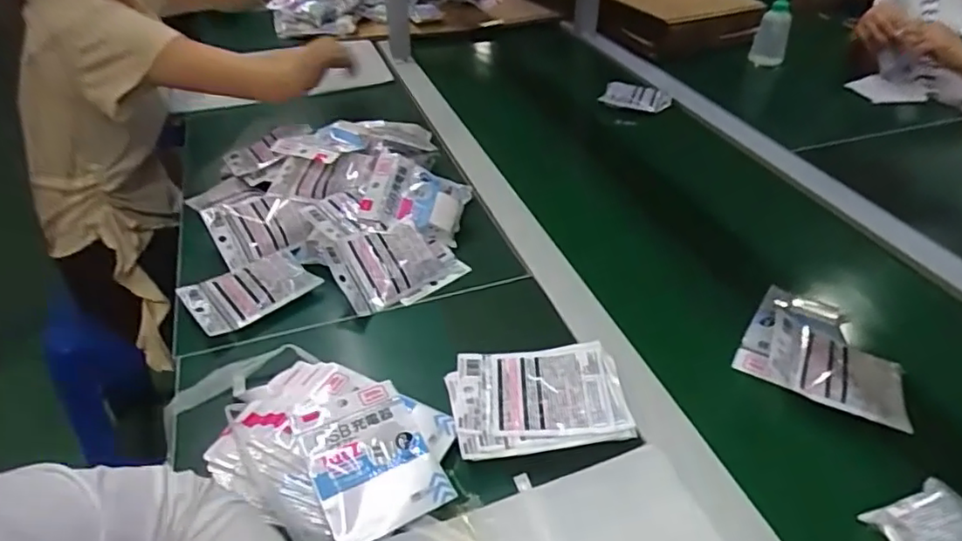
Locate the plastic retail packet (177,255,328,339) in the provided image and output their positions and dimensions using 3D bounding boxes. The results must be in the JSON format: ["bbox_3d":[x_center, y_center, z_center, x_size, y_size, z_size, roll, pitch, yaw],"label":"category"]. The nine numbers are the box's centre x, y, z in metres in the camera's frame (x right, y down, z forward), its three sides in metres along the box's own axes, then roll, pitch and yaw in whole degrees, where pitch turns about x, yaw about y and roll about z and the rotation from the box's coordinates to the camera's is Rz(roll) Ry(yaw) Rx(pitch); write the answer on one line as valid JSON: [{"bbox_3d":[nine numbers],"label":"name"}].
[{"bbox_3d":[-0.260,0.021,0.683,0.129,0.018,0.084,-29,47,-31],"label":"plastic retail packet"}]

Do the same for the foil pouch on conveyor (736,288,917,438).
[{"bbox_3d":[0.354,0.086,0.621,0.156,0.037,0.141,23,44,25],"label":"foil pouch on conveyor"}]

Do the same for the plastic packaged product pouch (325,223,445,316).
[{"bbox_3d":[-0.113,-0.010,0.701,0.112,0.017,0.095,-29,73,-20],"label":"plastic packaged product pouch"}]

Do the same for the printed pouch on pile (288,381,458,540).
[{"bbox_3d":[-0.095,0.158,0.515,0.095,0.012,0.135,-20,43,-23],"label":"printed pouch on pile"}]

